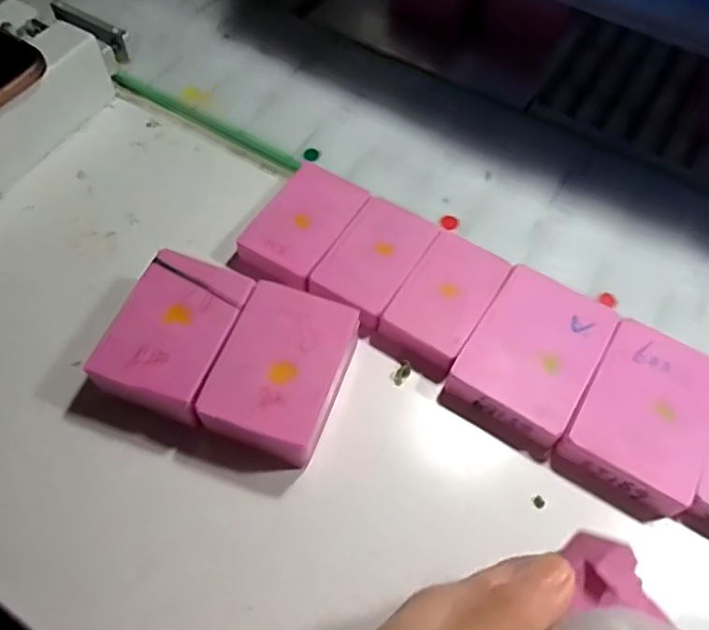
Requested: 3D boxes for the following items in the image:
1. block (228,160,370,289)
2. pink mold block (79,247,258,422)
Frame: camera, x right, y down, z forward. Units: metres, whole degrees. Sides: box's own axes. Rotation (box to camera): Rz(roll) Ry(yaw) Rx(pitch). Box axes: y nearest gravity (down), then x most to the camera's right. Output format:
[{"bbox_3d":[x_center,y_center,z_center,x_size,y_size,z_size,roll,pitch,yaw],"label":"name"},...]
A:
[{"bbox_3d":[-0.030,-0.048,0.341,0.047,0.022,0.078,27,62,14],"label":"block"},{"bbox_3d":[-0.085,0.013,0.301,0.053,0.035,0.077,15,59,7],"label":"pink mold block"}]

